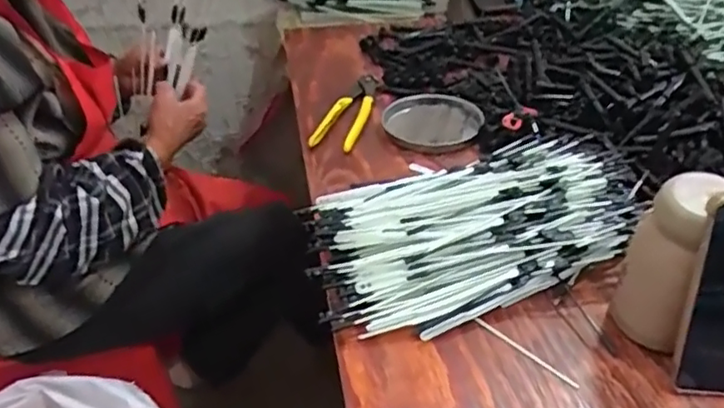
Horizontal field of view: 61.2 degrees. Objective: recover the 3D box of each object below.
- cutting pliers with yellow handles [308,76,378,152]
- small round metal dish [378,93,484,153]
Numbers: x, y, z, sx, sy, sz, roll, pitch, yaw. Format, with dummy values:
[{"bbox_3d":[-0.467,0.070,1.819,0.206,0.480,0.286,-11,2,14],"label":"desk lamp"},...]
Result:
[{"bbox_3d":[-0.015,-0.134,0.868,0.060,0.018,0.223,8,37,12],"label":"cutting pliers with yellow handles"},{"bbox_3d":[0.095,-0.112,0.833,0.131,0.018,0.140,2,36,4],"label":"small round metal dish"}]

